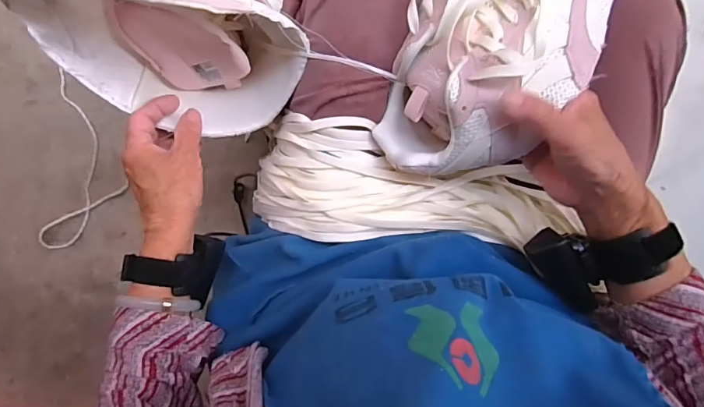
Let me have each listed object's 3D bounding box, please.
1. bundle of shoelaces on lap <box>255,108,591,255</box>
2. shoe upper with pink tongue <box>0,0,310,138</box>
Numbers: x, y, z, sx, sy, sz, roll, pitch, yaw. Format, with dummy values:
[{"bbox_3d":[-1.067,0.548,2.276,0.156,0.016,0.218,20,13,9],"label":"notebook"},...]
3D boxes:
[{"bbox_3d":[0.051,-0.012,0.410,0.279,0.052,0.105,8,97,-1],"label":"bundle of shoelaces on lap"},{"bbox_3d":[-0.148,-0.136,0.376,0.154,0.232,0.101,-47,61,34],"label":"shoe upper with pink tongue"}]

